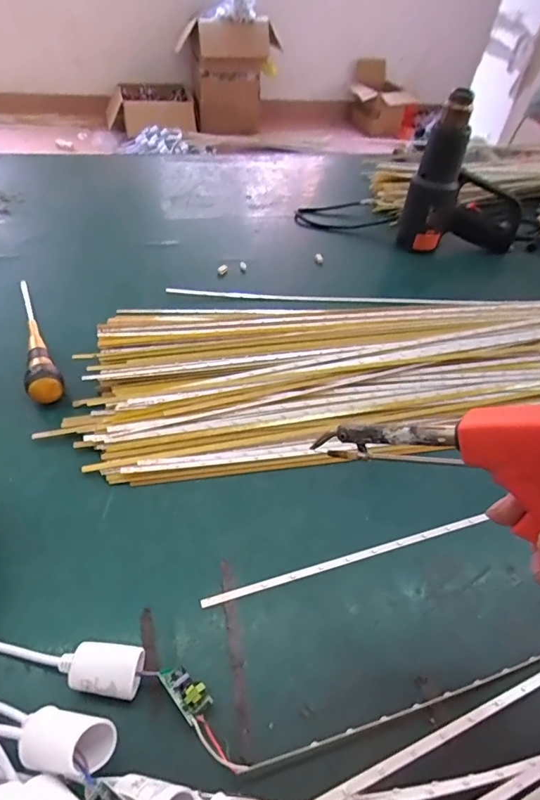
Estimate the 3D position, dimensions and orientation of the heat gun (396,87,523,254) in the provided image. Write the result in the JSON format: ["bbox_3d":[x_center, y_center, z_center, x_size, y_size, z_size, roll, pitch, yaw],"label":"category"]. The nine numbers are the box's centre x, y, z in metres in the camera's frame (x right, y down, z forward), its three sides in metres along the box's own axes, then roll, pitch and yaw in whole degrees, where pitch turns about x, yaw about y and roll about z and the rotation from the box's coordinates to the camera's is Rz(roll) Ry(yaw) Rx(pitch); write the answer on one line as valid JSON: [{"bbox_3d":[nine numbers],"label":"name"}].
[{"bbox_3d":[0.302,-0.323,0.712,0.179,0.212,0.065,-5,48,-10],"label":"heat gun"}]

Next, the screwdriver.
[{"bbox_3d":[-0.284,-0.082,0.551,0.035,0.035,0.236,-20,52,-22],"label":"screwdriver"}]

